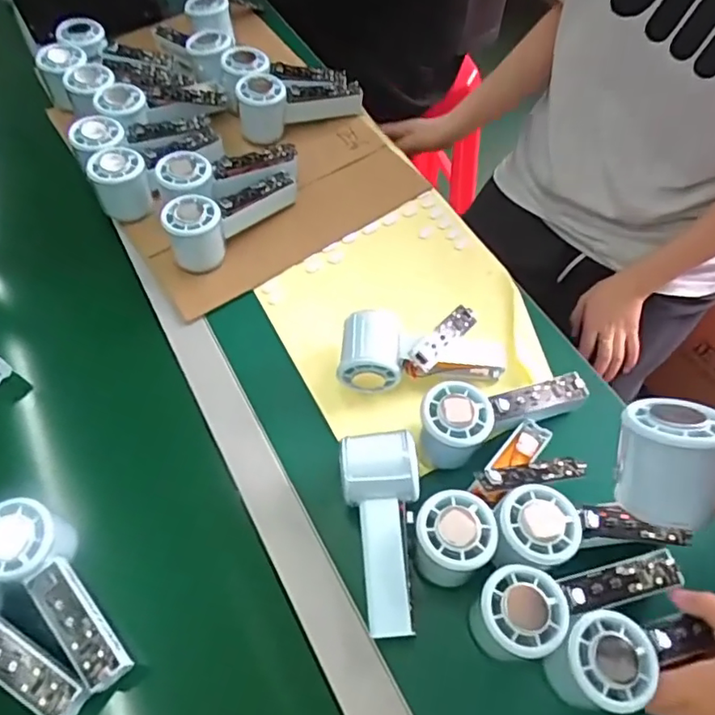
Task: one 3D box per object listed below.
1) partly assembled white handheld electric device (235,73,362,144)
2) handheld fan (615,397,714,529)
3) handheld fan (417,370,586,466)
[{"bbox_3d":[-0.070,-0.311,0.689,0.150,0.060,0.052,-17,61,-9],"label":"partly assembled white handheld electric device"},{"bbox_3d":[0.228,0.069,0.327,0.155,0.066,0.060,12,29,10],"label":"handheld fan"},{"bbox_3d":[0.126,0.042,0.488,0.152,0.057,0.059,-22,62,-11],"label":"handheld fan"}]

